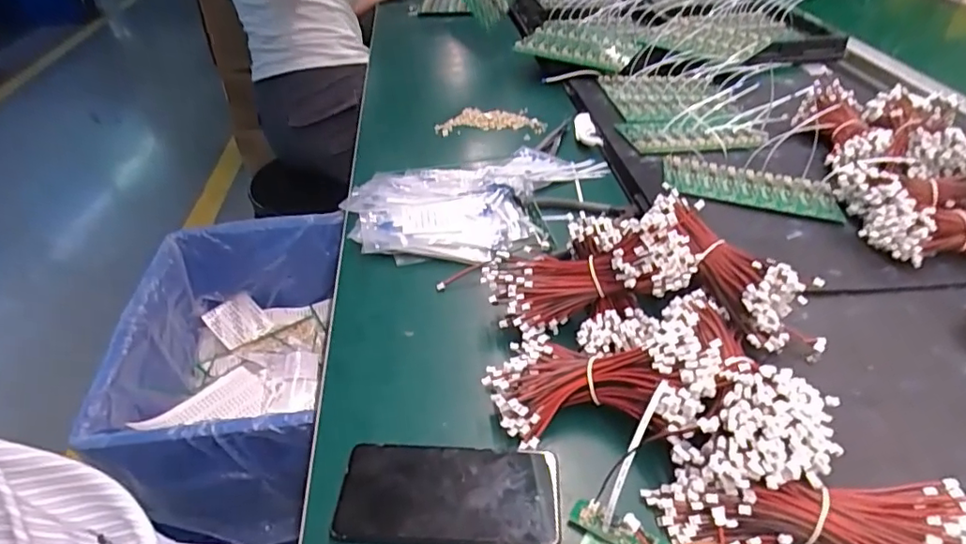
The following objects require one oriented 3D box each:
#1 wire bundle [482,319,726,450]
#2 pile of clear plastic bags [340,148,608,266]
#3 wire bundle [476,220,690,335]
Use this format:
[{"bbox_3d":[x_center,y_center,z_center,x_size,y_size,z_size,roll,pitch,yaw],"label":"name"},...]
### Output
[{"bbox_3d":[0.091,0.076,0.435,0.180,0.044,0.109,-11,38,20],"label":"wire bundle"},{"bbox_3d":[0.008,-0.090,0.668,0.330,0.028,0.194,-12,42,-12],"label":"pile of clear plastic bags"},{"bbox_3d":[0.092,0.003,0.497,0.188,0.072,0.075,-16,39,16],"label":"wire bundle"}]

